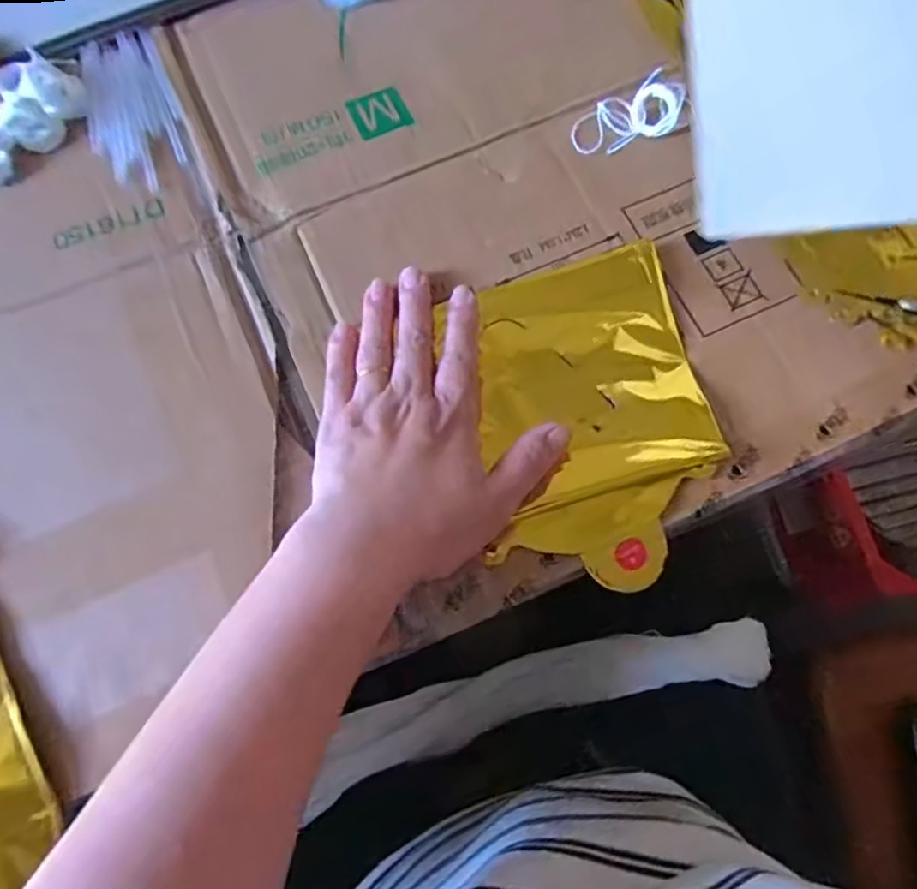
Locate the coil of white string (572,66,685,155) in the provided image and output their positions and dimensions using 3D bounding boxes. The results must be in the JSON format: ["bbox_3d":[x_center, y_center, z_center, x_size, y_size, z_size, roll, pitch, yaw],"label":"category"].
[{"bbox_3d":[0.098,-0.190,0.376,0.064,0.005,0.036,-25,80,13],"label":"coil of white string"}]

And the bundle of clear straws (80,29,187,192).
[{"bbox_3d":[-0.202,-0.210,0.402,0.052,0.009,0.121,-17,70,-4],"label":"bundle of clear straws"}]

